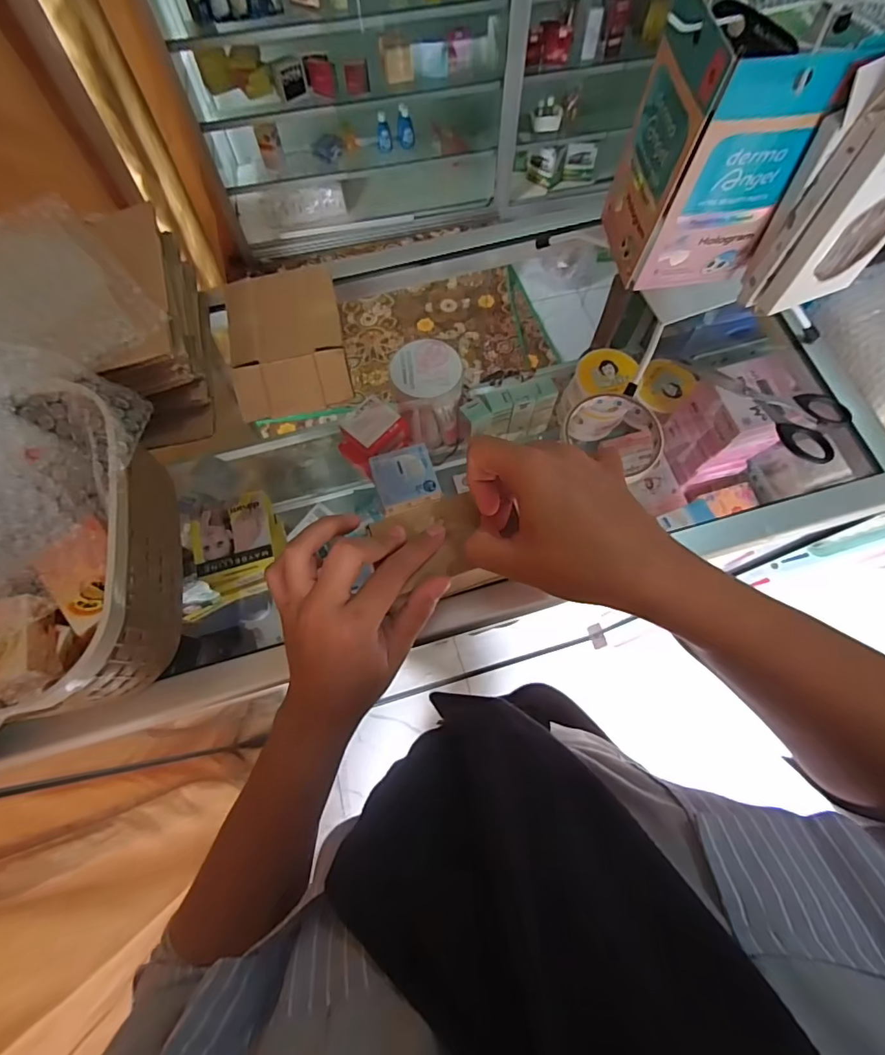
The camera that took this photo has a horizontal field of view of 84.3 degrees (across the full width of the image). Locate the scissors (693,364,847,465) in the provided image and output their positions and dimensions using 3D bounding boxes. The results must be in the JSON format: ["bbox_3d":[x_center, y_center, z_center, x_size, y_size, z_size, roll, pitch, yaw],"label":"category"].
[{"bbox_3d":[0.285,-0.098,0.430,0.129,0.014,0.064,17,70,6],"label":"scissors"}]

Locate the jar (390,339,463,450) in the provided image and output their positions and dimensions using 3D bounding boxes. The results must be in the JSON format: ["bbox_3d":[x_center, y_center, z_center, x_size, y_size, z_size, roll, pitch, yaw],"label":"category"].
[{"bbox_3d":[-0.018,-0.166,0.617,0.080,0.111,0.079,0,69,0],"label":"jar"}]

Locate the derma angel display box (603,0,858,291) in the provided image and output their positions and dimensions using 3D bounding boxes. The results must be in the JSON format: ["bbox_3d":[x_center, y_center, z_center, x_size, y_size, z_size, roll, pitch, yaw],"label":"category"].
[{"bbox_3d":[0.169,-0.241,0.316,0.090,0.137,0.076,-11,70,-4],"label":"derma angel display box"}]

